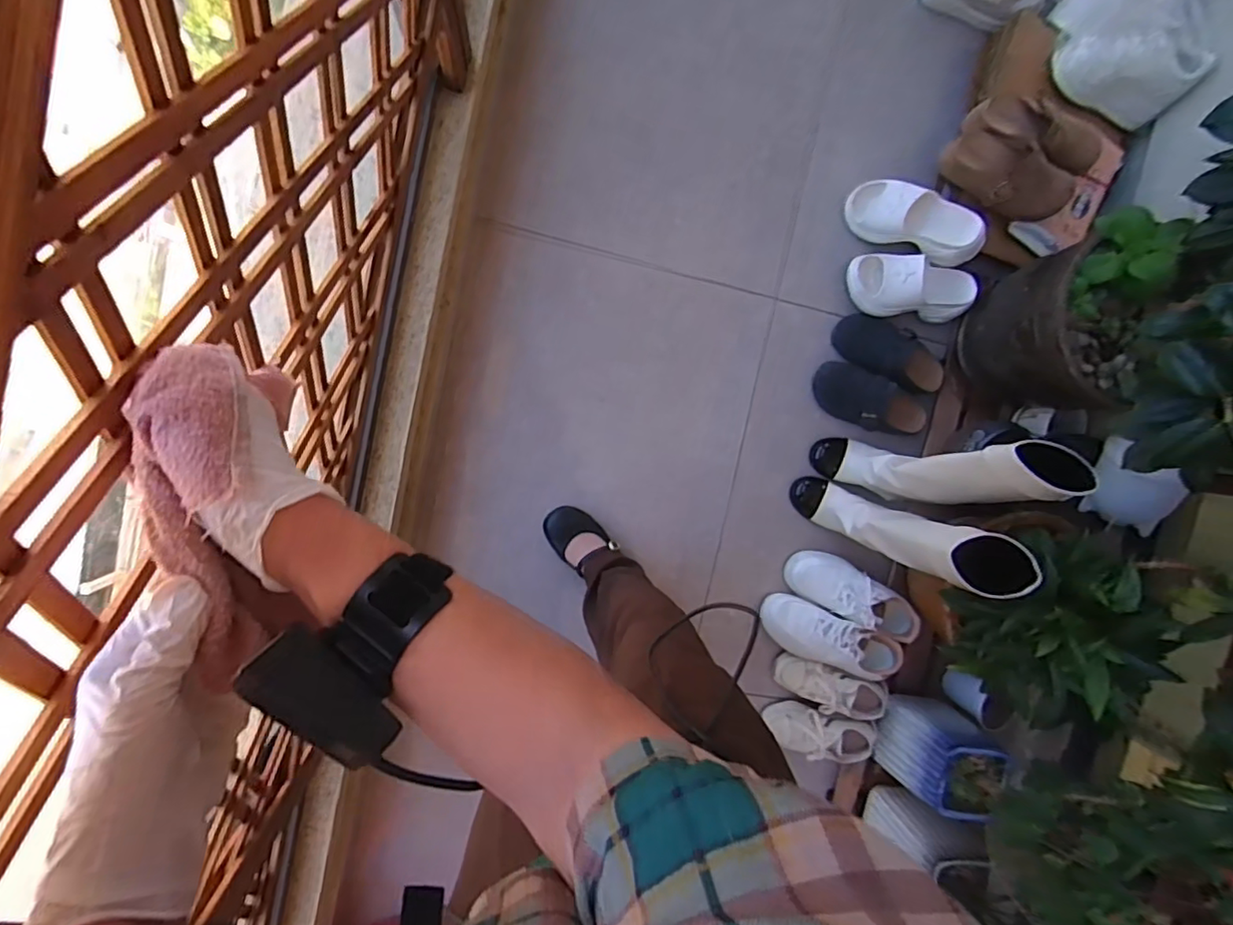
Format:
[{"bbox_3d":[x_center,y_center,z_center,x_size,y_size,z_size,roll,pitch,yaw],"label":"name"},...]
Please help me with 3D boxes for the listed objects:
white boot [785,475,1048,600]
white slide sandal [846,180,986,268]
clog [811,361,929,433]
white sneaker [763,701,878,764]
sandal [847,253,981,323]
[{"bbox_3d":[0.493,0.118,1.017,0.243,0.407,0.105,21,93,-10],"label":"white boot"},{"bbox_3d":[0.559,-0.458,1.102,0.253,0.082,0.088,34,97,23],"label":"white slide sandal"},{"bbox_3d":[0.509,-0.115,1.149,0.237,0.070,0.097,25,92,-11],"label":"clog"},{"bbox_3d":[0.428,0.560,1.205,0.230,0.097,0.094,3,96,-9],"label":"white sneaker"},{"bbox_3d":[0.574,-0.339,1.124,0.234,0.073,0.109,3,96,-9],"label":"sandal"}]

